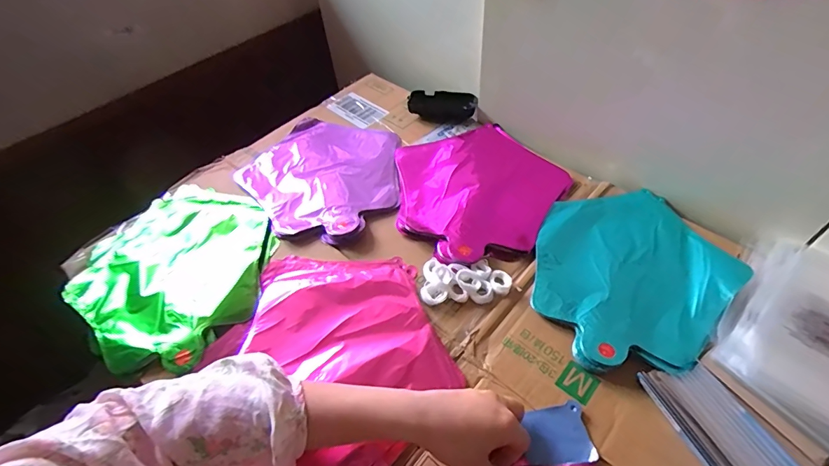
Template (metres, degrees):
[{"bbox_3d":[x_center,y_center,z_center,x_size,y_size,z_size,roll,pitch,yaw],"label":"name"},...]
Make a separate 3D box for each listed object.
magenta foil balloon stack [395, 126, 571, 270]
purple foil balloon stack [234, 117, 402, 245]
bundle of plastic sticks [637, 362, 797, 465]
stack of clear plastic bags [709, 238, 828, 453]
[{"bbox_3d":[0.077,-0.067,0.587,0.232,0.026,0.233,-39,60,-23],"label":"magenta foil balloon stack"},{"bbox_3d":[-0.123,-0.090,0.618,0.226,0.024,0.229,29,60,24],"label":"purple foil balloon stack"},{"bbox_3d":[0.267,0.174,0.371,0.066,0.017,0.126,-20,54,-11],"label":"bundle of plastic sticks"},{"bbox_3d":[0.412,0.096,0.423,0.159,0.029,0.217,34,62,26],"label":"stack of clear plastic bags"}]

